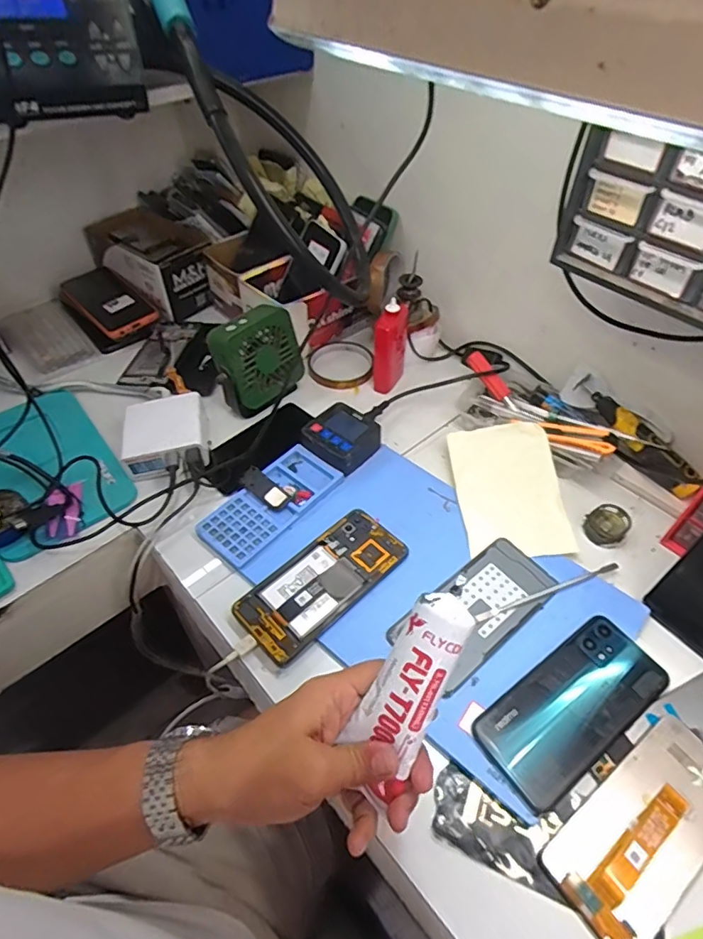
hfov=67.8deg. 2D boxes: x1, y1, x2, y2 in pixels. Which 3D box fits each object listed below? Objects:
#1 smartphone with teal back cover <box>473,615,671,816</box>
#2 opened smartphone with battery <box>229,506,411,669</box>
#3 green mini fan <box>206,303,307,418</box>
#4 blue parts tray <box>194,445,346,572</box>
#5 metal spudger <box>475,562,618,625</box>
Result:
[{"bbox_3d":[0.177,0.186,0.416,0.158,0.012,0.073,-28,55,-23],"label":"smartphone with teal back cover"},{"bbox_3d":[-0.025,0.102,0.487,0.161,0.012,0.074,-36,58,-27],"label":"opened smartphone with battery"},{"bbox_3d":[-0.113,-0.129,0.622,0.102,0.112,0.042,-37,41,-24],"label":"green mini fan"},{"bbox_3d":[-0.082,0.032,0.544,0.070,0.013,0.154,34,57,26],"label":"blue parts tray"},{"bbox_3d":[0.182,0.112,0.481,0.156,0.004,0.008,-17,51,-15],"label":"metal spudger"}]

